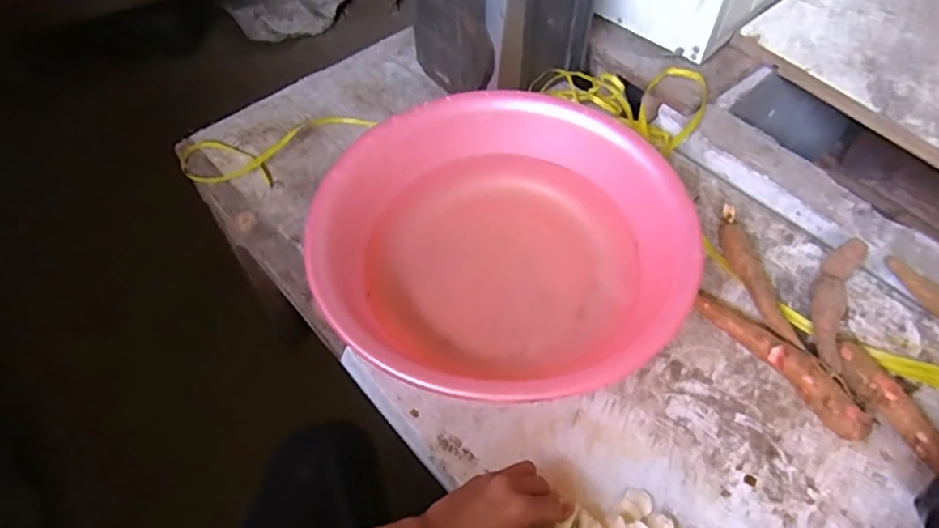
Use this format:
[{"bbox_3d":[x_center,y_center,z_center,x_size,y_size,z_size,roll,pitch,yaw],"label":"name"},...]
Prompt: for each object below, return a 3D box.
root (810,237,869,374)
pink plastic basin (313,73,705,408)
[{"bbox_3d":[0.427,0.046,0.665,0.042,0.032,0.187,22,58,15],"label":"root"},{"bbox_3d":[0.036,-0.022,0.676,0.422,0.111,0.402,36,62,23],"label":"pink plastic basin"}]

